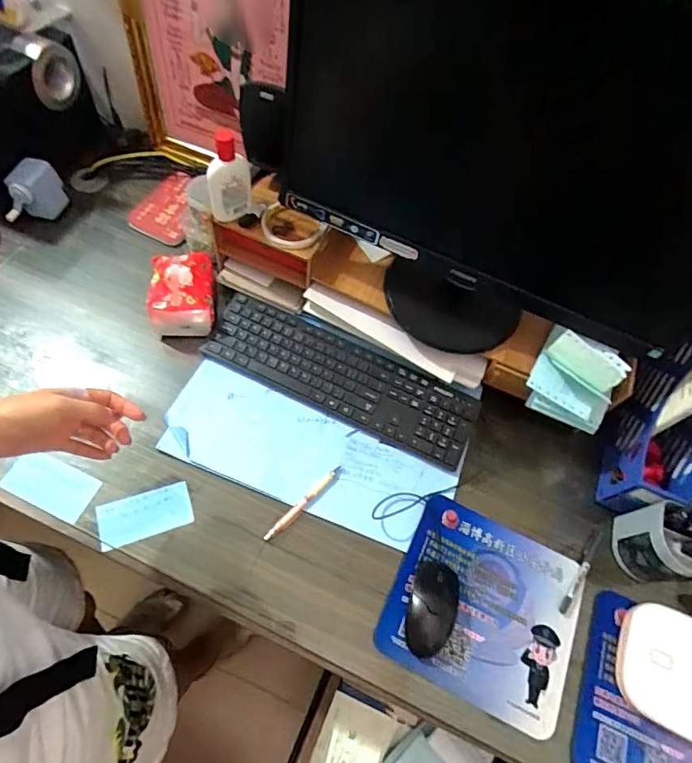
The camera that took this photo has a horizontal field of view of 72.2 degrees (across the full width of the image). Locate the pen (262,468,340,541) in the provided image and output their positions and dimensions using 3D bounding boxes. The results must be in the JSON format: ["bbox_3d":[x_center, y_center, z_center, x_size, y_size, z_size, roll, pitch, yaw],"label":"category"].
[{"bbox_3d":[-0.058,0.164,0.647,0.014,0.007,0.137,41,65,15],"label":"pen"}]

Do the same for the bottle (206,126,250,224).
[{"bbox_3d":[-0.160,-0.276,0.651,0.061,0.105,0.035,-8,63,-11],"label":"bottle"}]

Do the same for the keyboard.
[{"bbox_3d":[-0.011,-0.007,0.729,0.421,0.018,0.117,26,62,7],"label":"keyboard"}]

